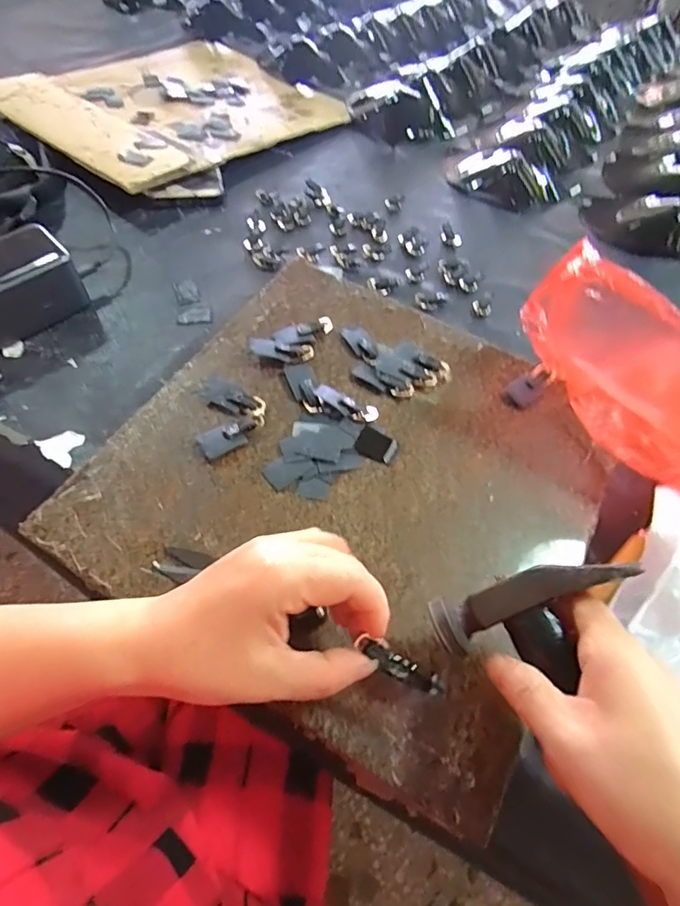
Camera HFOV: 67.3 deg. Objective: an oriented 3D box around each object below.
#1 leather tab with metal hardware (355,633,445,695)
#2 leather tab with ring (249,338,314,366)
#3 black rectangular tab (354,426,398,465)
[{"bbox_3d":[0.028,0.097,0.231,0.042,0.004,0.010,33,58,-2],"label":"leather tab with metal hardware"},{"bbox_3d":[-0.043,-0.073,0.372,0.045,0.013,0.015,3,55,-2],"label":"leather tab with ring"},{"bbox_3d":[0.025,-0.005,0.339,0.026,0.004,0.020,27,58,15],"label":"black rectangular tab"}]

